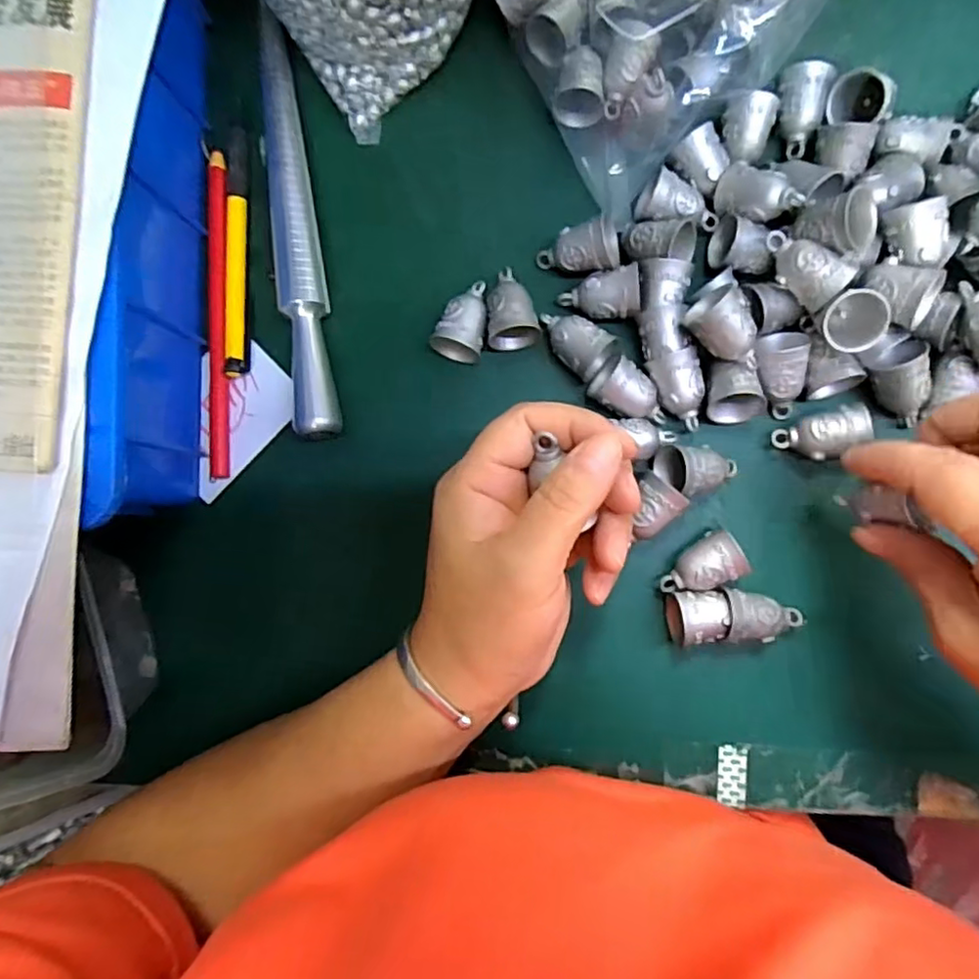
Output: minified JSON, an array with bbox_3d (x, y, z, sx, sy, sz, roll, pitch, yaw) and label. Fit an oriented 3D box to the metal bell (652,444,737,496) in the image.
[{"bbox_3d":[0.094,-0.007,0.284,0.037,0.028,0.021,12,88,4],"label":"metal bell"}]

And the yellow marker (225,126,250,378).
[{"bbox_3d":[-0.124,-0.118,0.311,0.008,0.011,0.122,0,87,4],"label":"yellow marker"}]

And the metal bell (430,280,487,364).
[{"bbox_3d":[-0.009,-0.079,0.297,0.022,0.023,0.039,29,89,5],"label":"metal bell"}]

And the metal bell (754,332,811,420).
[{"bbox_3d":[0.133,-0.052,0.287,0.021,0.022,0.038,5,108,19],"label":"metal bell"}]

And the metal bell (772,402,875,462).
[{"bbox_3d":[0.149,-0.024,0.281,0.036,0.024,0.020,-18,86,3],"label":"metal bell"}]

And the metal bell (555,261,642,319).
[{"bbox_3d":[0.051,-0.091,0.294,0.036,0.024,0.021,1,87,4],"label":"metal bell"}]

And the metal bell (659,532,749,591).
[{"bbox_3d":[0.094,0.035,0.284,0.035,0.022,0.021,-25,85,2],"label":"metal bell"}]

